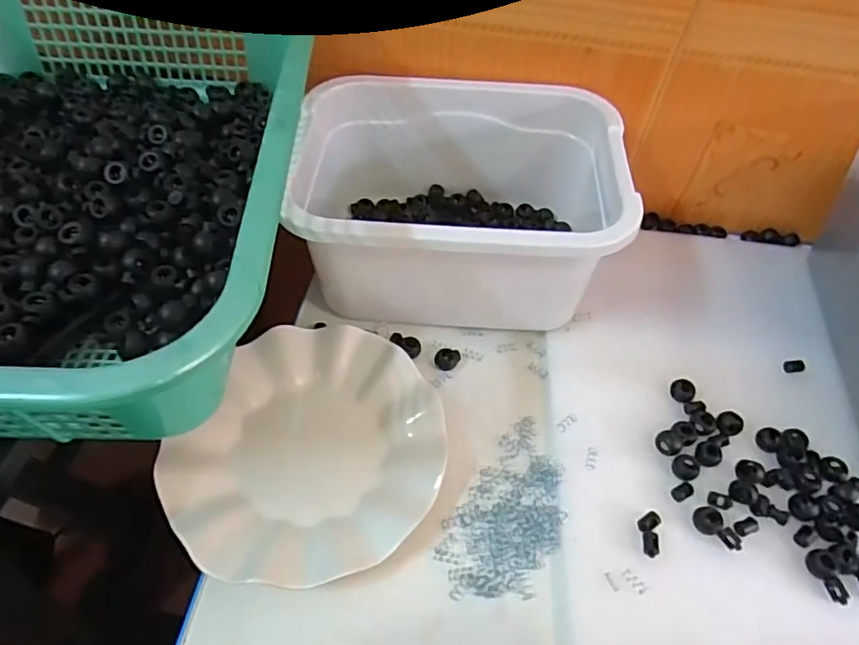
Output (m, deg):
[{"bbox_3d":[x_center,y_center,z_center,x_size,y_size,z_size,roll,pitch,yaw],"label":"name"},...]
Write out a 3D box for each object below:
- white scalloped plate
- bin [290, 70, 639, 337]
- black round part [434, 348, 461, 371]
[{"bbox_3d":[-0.077,0.084,0.401,0.166,0.023,0.181,2,51,-3],"label":"white scalloped plate"},{"bbox_3d":[0.023,-0.097,0.483,0.244,0.115,0.189,-1,53,-3],"label":"bin"},{"bbox_3d":[0.014,0.028,0.465,0.018,0.011,0.016,-35,62,-28],"label":"black round part"}]

